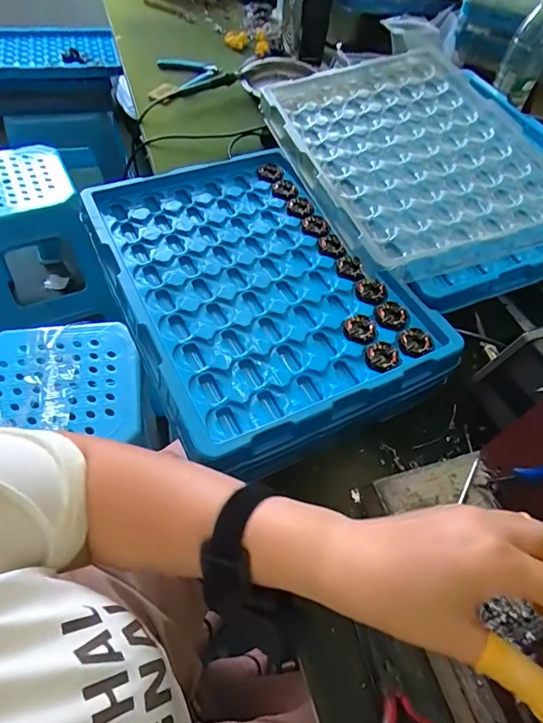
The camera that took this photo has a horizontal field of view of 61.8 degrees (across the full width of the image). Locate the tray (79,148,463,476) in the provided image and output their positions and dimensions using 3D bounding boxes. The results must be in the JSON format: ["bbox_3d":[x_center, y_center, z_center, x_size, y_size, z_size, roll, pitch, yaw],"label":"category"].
[{"bbox_3d":[-0.026,-0.088,0.489,0.271,0.049,0.386,-23,58,-18],"label":"tray"}]

